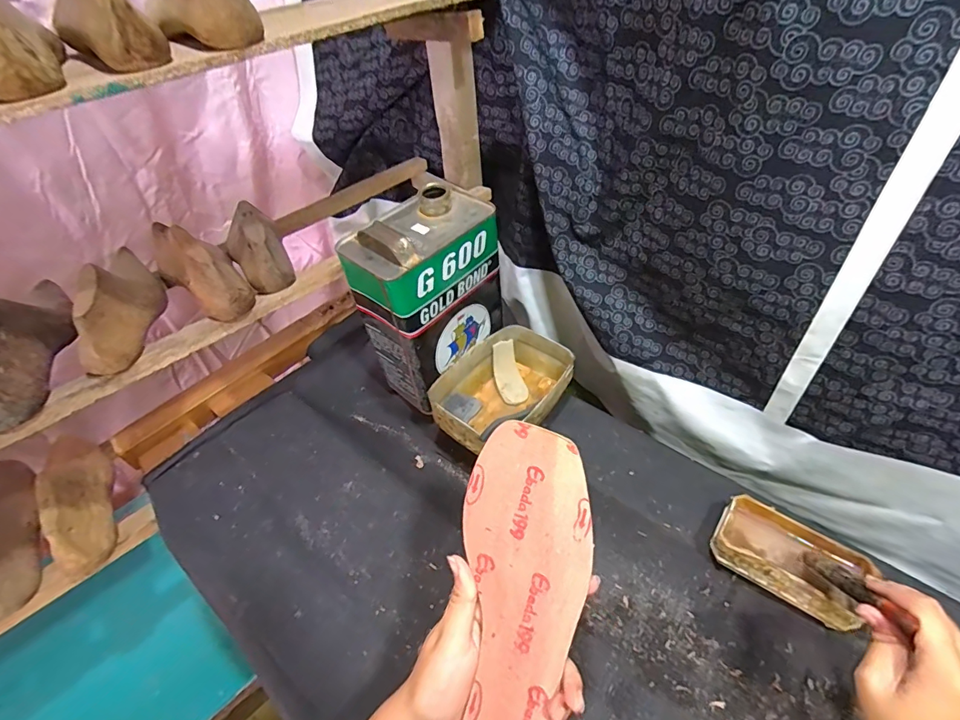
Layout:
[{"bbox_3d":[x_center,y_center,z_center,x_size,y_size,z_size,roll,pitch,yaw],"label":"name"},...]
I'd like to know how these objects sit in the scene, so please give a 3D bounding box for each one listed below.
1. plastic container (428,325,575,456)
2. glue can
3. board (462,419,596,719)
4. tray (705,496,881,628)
[{"bbox_3d":[0.034,0.039,0.595,0.129,0.067,0.193,27,52,29],"label":"plastic container"},{"bbox_3d":[-0.061,-0.079,0.575,0.107,0.215,0.166,28,53,30],"label":"glue can"},{"bbox_3d":[0.026,0.164,0.295,0.081,0.005,0.235,5,80,10],"label":"board"},{"bbox_3d":[0.300,0.194,0.441,0.128,0.040,0.080,28,52,29],"label":"tray"}]

